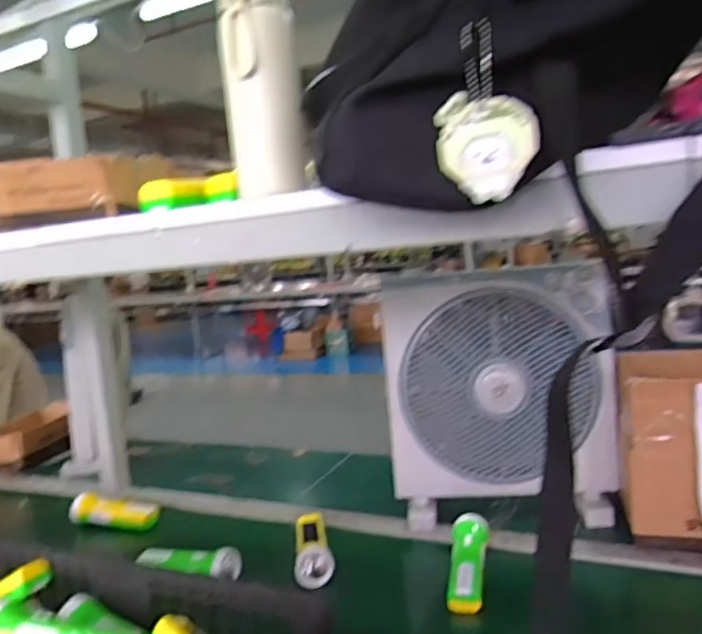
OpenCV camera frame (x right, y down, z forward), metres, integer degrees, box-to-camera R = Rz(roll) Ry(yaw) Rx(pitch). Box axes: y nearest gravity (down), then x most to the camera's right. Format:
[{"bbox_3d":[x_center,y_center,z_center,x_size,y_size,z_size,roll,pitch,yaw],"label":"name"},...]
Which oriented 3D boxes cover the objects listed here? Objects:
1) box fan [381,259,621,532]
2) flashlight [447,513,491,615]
[{"bbox_3d":[0.254,0.143,1.014,0.376,0.419,0.104,-5,8,10],"label":"box fan"},{"bbox_3d":[0.174,0.362,0.870,0.062,0.061,0.191,-4,8,13],"label":"flashlight"}]

